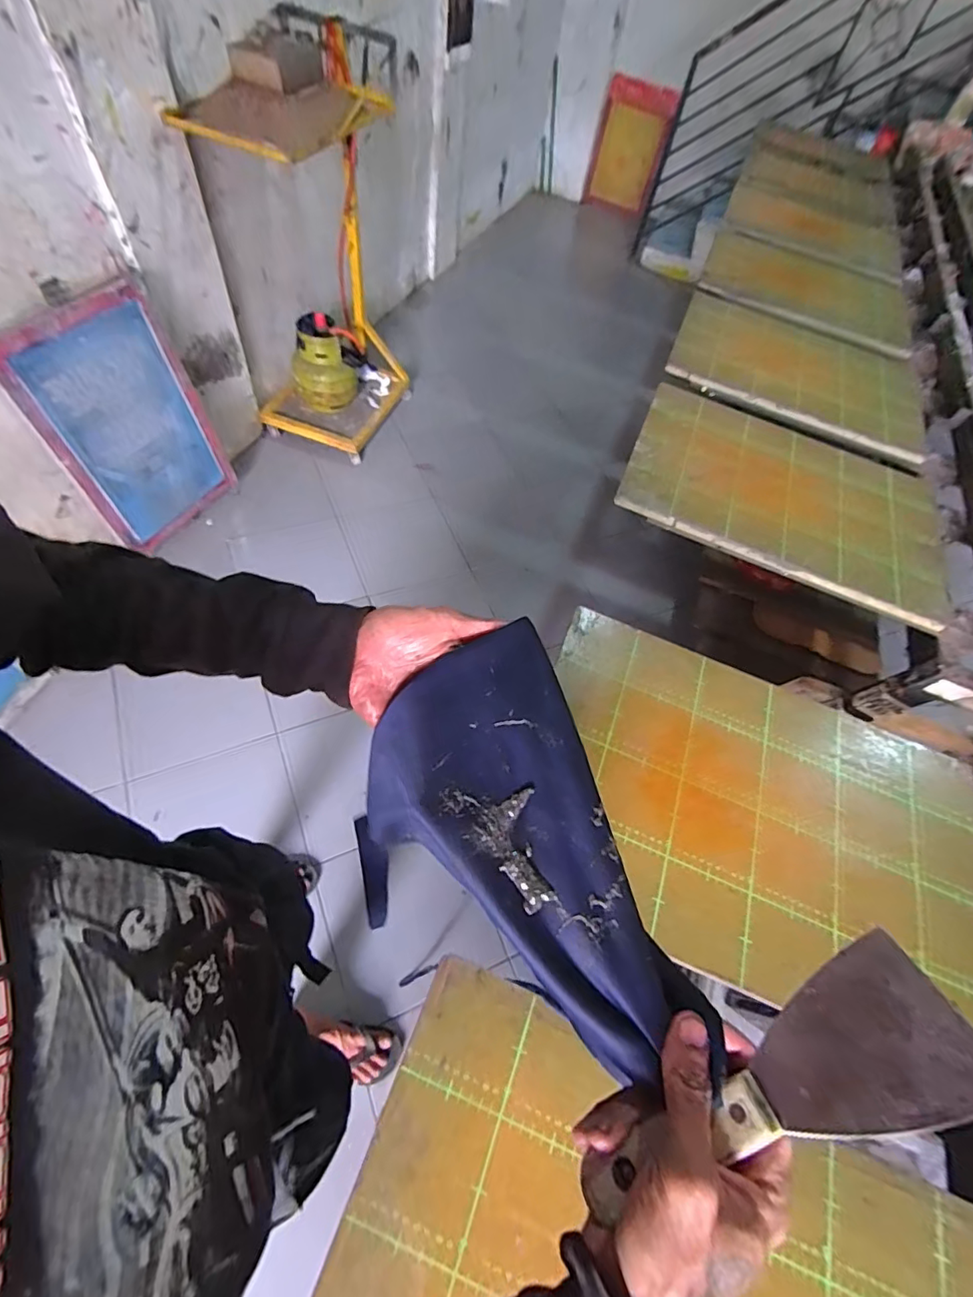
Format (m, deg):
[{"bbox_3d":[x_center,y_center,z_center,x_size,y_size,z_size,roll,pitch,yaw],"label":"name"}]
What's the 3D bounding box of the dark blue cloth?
[{"bbox_3d":[0.010,0.121,0.311,0.144,0.052,0.249,-18,62,-14],"label":"dark blue cloth"}]

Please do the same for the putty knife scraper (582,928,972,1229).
[{"bbox_3d":[0.138,0.220,0.254,0.199,0.025,0.065,-27,64,0],"label":"putty knife scraper"}]

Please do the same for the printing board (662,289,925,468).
[{"bbox_3d":[0.722,-0.654,1.225,0.593,0.044,0.439,21,59,4],"label":"printing board"}]

